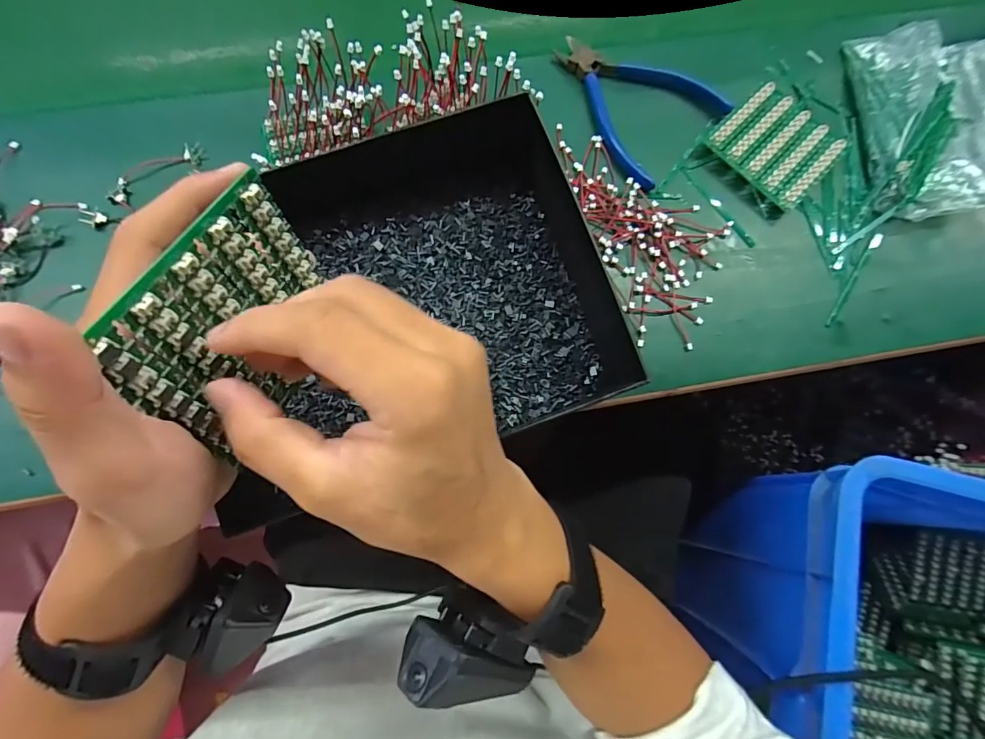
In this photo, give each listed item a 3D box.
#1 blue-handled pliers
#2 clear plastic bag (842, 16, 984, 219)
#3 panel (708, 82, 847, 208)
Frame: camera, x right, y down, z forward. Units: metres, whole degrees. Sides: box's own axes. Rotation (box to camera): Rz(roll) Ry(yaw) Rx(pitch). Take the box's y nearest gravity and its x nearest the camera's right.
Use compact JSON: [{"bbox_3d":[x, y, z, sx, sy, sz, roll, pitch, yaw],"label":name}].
[{"bbox_3d":[0.107,-0.219,0.375,0.100,0.009,0.134,-43,81,-10],"label":"blue-handled pliers"},{"bbox_3d":[0.376,-0.206,0.361,0.148,0.053,0.170,2,76,-1],"label":"clear plastic bag"},{"bbox_3d":[0.225,-0.179,0.372,0.084,0.015,0.082,44,80,9],"label":"panel"}]

